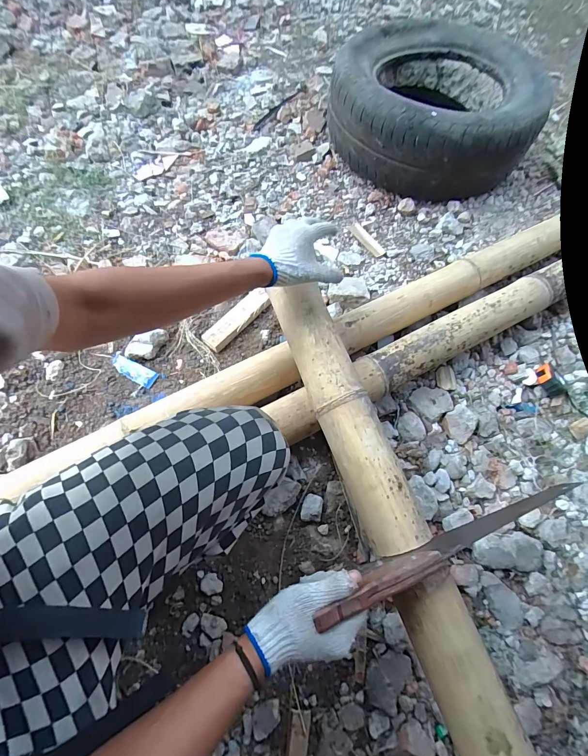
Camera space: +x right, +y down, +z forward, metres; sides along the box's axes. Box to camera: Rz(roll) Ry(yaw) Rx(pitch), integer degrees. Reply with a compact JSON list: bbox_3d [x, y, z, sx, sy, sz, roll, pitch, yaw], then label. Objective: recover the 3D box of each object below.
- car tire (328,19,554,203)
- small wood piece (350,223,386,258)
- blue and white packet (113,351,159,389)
[{"bbox_3d":[0.415,-0.833,1.043,0.581,0.216,0.575,-2,67,-3],"label":"car tire"},{"bbox_3d":[0.212,-0.397,0.963,0.035,0.011,0.141,-26,71,-12],"label":"small wood piece"},{"bbox_3d":[-0.368,-0.017,0.767,0.119,0.007,0.041,28,69,9],"label":"blue and white packet"}]

